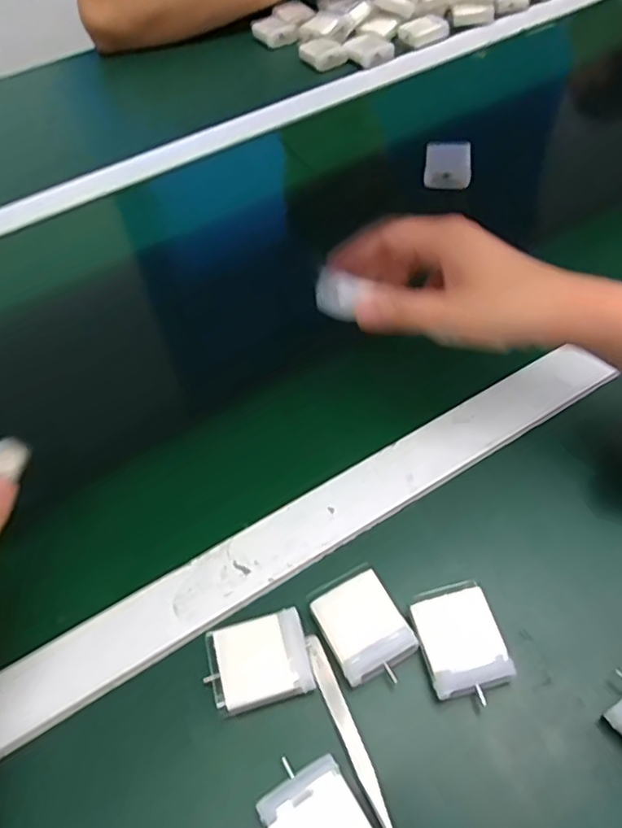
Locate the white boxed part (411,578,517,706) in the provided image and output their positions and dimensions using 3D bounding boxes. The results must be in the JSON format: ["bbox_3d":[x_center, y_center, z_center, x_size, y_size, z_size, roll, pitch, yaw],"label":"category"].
[{"bbox_3d":[0.079,0.121,0.329,0.040,0.019,0.053,-14,54,-5],"label":"white boxed part"}]

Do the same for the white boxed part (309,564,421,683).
[{"bbox_3d":[0.029,0.116,0.335,0.041,0.016,0.050,-26,56,-13],"label":"white boxed part"}]

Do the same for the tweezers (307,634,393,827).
[{"bbox_3d":[0.022,0.166,0.306,0.011,0.005,0.117,-21,55,-10],"label":"tweezers"}]

